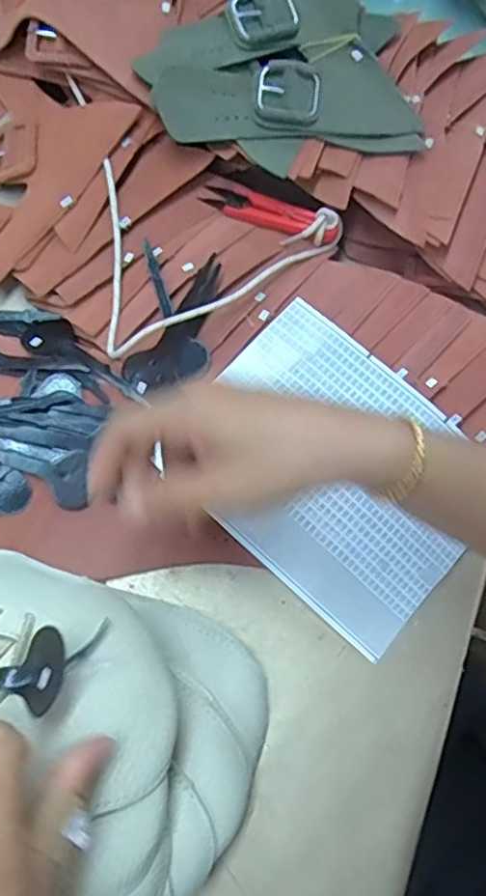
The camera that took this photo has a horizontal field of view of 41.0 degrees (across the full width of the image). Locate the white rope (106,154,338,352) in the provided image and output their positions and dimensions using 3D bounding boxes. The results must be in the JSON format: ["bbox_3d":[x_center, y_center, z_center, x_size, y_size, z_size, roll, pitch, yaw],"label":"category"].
[{"bbox_3d":[-0.027,-0.154,0.459,0.185,0.024,0.135,-20,75,-11],"label":"white rope"}]

